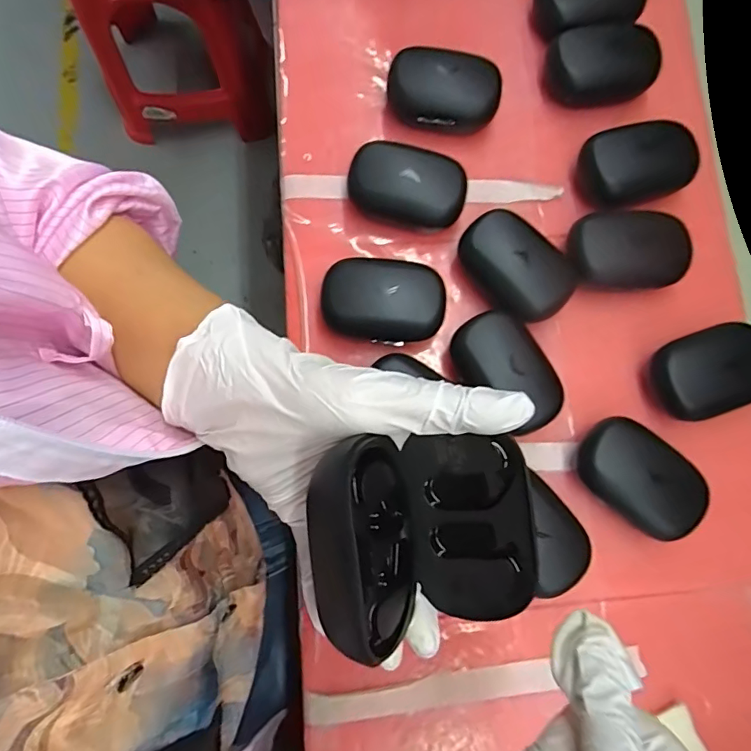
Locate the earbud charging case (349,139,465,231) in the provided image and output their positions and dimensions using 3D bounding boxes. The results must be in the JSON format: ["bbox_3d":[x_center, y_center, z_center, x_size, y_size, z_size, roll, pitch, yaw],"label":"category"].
[{"bbox_3d":[0.023,-0.139,0.373,0.086,0.038,0.054,15,79,0],"label":"earbud charging case"}]

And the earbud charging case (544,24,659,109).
[{"bbox_3d":[0.180,-0.243,0.398,0.082,0.033,0.046,-1,80,-1],"label":"earbud charging case"}]

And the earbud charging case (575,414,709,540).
[{"bbox_3d":[0.175,0.068,0.339,0.084,0.034,0.054,39,80,4],"label":"earbud charging case"}]

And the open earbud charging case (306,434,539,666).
[{"bbox_3d":[0.023,0.066,0.208,0.090,0.049,0.078,-4,80,-1],"label":"open earbud charging case"}]

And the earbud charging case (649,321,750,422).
[{"bbox_3d":[0.234,-0.003,0.351,0.079,0.037,0.057,-20,81,-6],"label":"earbud charging case"}]

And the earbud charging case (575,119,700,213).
[{"bbox_3d":[0.199,-0.159,0.383,0.081,0.030,0.054,-14,81,-6],"label":"earbud charging case"}]

